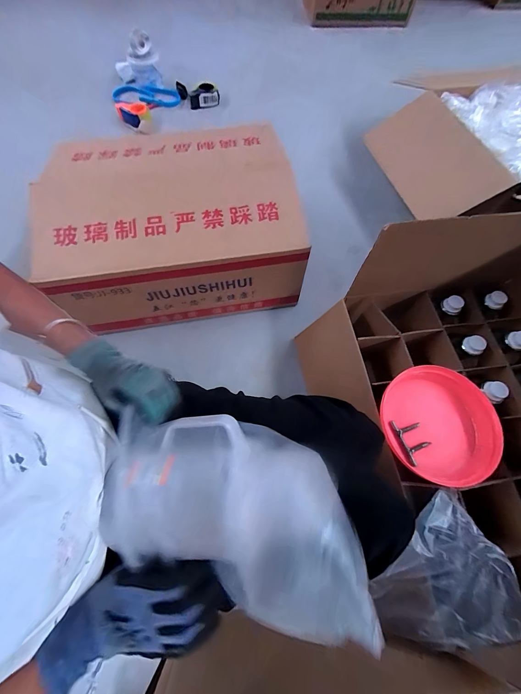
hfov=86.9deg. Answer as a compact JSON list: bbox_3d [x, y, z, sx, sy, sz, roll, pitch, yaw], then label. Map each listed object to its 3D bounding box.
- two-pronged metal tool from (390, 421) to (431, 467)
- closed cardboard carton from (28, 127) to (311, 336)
[{"bbox_3d":[0.311,0.190,0.561,0.054,0.005,0.090,-16,58,5],"label":"two-pronged metal tool"},{"bbox_3d":[-0.228,-0.383,0.871,0.625,0.295,0.526,-9,66,-4],"label":"closed cardboard carton"}]

